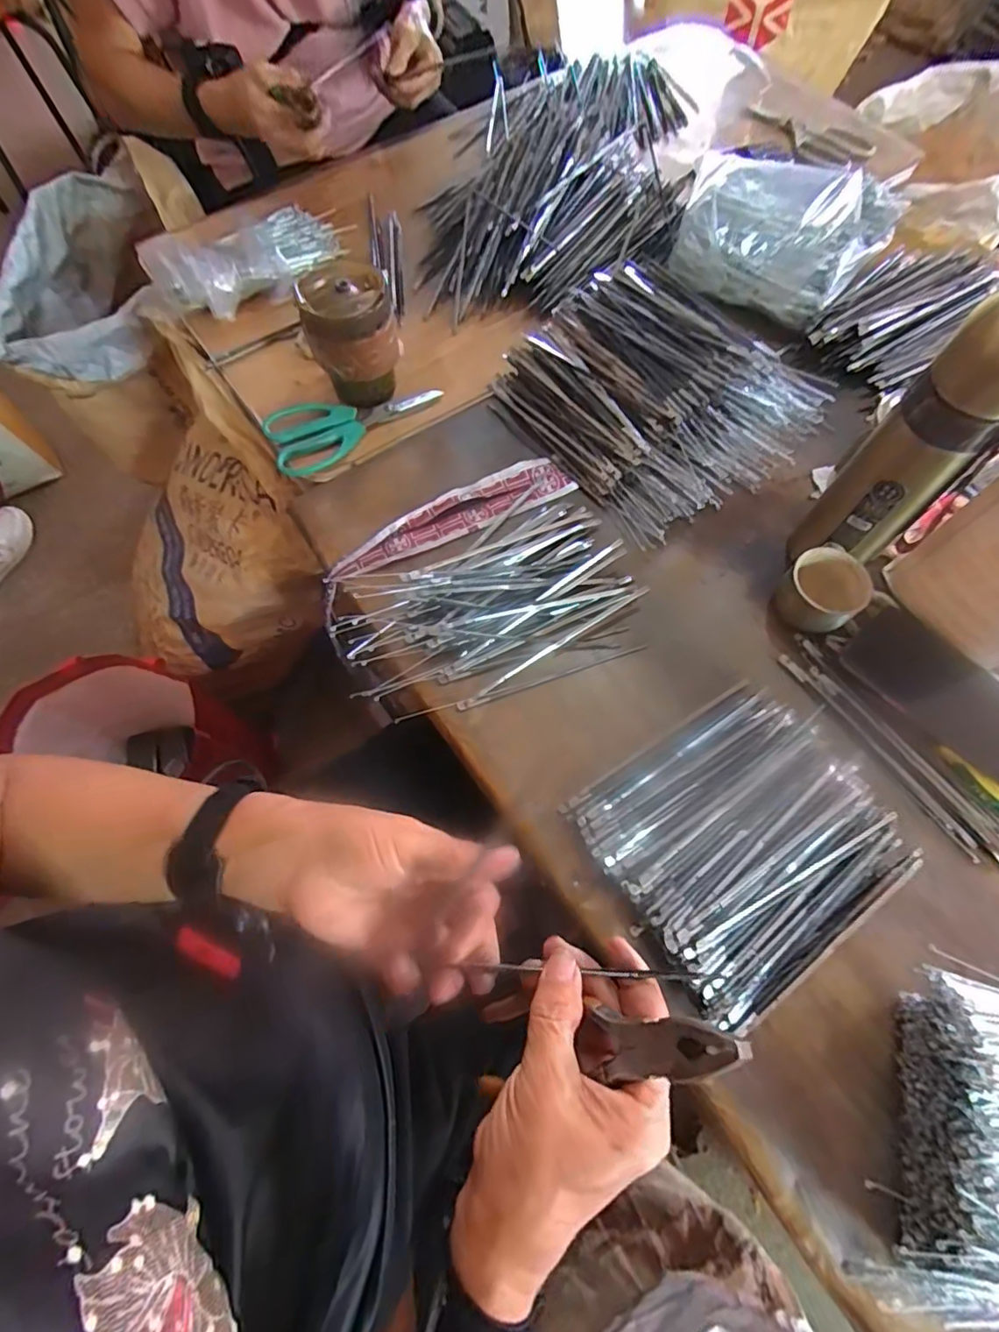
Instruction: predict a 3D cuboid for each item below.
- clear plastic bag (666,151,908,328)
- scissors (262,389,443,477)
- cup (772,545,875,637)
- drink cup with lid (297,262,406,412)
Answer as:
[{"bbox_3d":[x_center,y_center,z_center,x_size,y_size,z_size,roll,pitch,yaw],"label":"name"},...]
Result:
[{"bbox_3d":[0.316,-0.504,0.626,0.223,0.053,0.225,32,72,13],"label":"clear plastic bag"},{"bbox_3d":[-0.145,-0.251,0.570,0.180,0.014,0.080,-23,69,-8],"label":"scissors"},{"bbox_3d":[0.269,-0.059,0.470,0.054,0.053,0.061,-35,72,-12],"label":"cup"},{"bbox_3d":[-0.141,-0.318,0.545,0.082,0.104,0.075,-13,68,-5],"label":"drink cup with lid"}]

